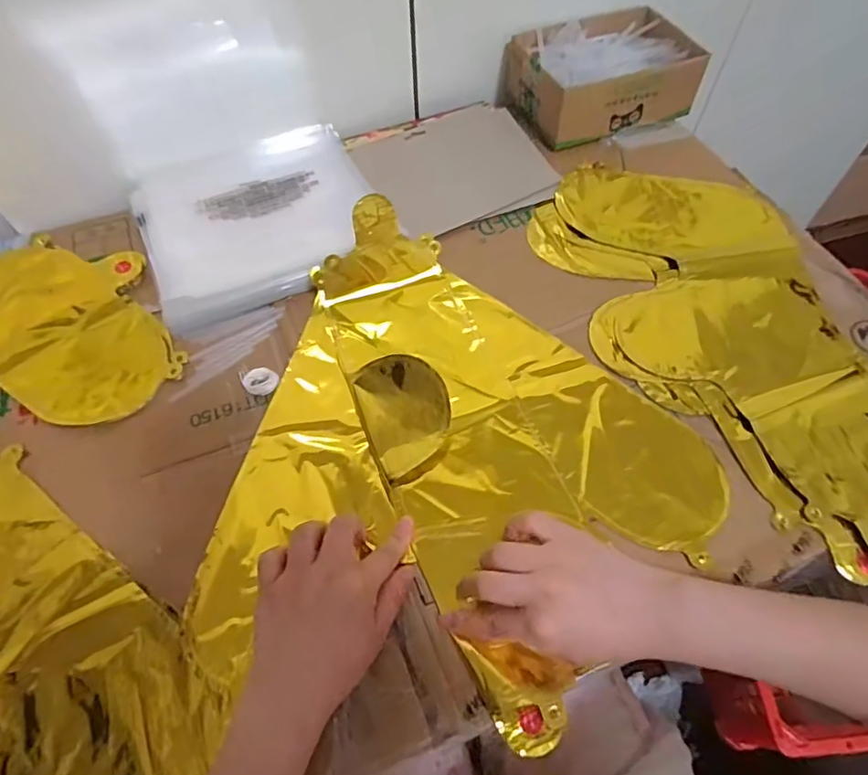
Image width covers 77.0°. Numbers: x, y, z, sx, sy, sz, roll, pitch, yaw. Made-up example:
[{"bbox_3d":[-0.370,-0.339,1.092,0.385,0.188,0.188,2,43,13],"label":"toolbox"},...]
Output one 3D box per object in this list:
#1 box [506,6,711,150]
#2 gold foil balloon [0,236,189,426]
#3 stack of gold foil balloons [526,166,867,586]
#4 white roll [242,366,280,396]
[{"bbox_3d":[0.194,-0.368,0.635,0.186,0.066,0.155,-21,62,-11],"label":"box"},{"bbox_3d":[-0.434,-0.028,0.471,0.391,0.013,0.218,-17,61,-9],"label":"gold foil balloon"},{"bbox_3d":[0.260,-0.053,0.473,0.218,0.022,0.435,-21,62,-11],"label":"stack of gold foil balloons"},{"bbox_3d":[-0.146,-0.005,0.460,0.027,0.009,0.025,0,60,1],"label":"white roll"}]

